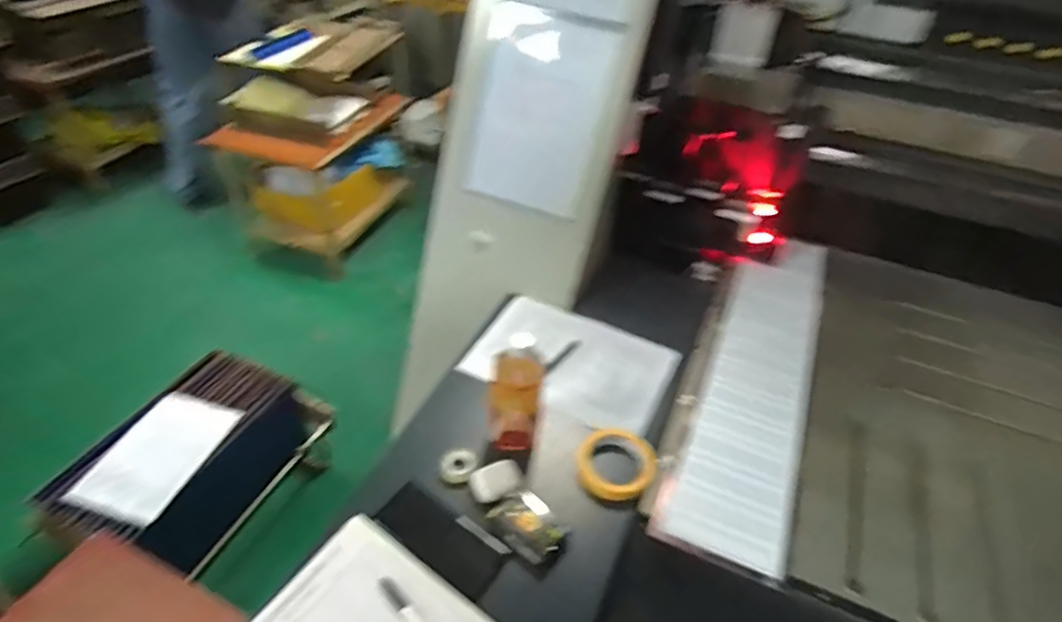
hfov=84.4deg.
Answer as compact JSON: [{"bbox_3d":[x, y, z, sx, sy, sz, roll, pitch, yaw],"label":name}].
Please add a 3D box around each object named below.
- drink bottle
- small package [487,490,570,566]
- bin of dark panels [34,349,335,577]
[{"bbox_3d":[-0.021,0.116,0.755,0.070,0.170,0.085,5,41,4],"label":"drink bottle"},{"bbox_3d":[0.000,0.259,0.711,0.083,0.025,0.070,32,50,31],"label":"small package"},{"bbox_3d":[-0.806,0.385,1.442,0.363,0.260,0.527,14,42,14],"label":"bin of dark panels"}]

